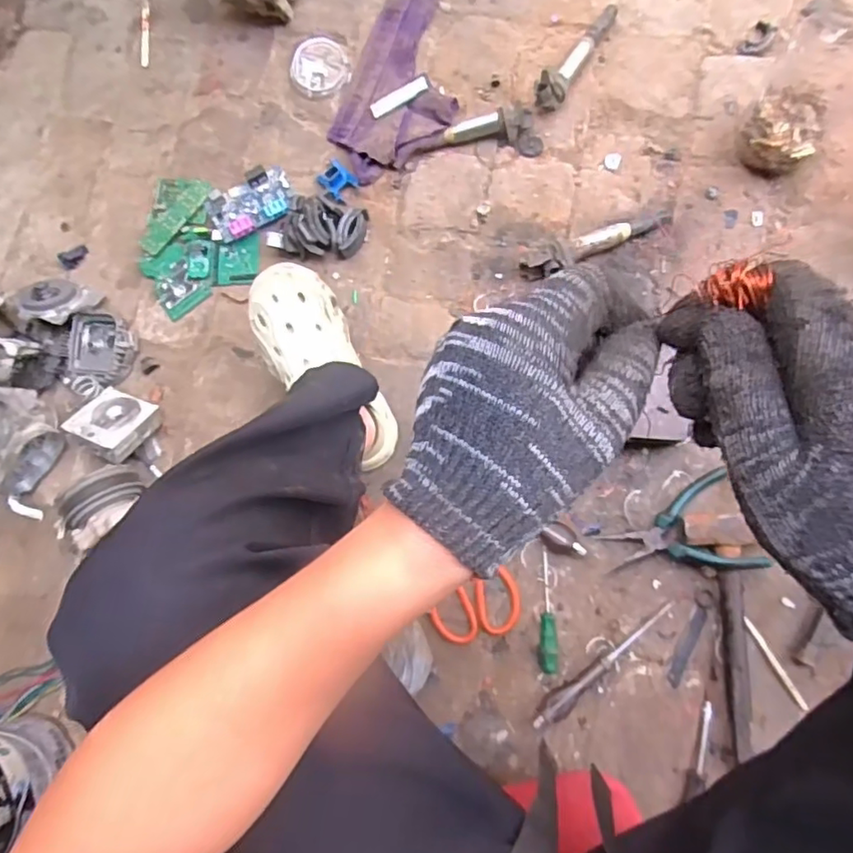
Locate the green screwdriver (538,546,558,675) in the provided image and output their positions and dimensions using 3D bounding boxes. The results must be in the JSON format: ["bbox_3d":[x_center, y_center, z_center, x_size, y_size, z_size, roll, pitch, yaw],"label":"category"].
[{"bbox_3d":[0.147,0.223,0.723,0.022,0.014,0.146,-2,83,11],"label":"green screwdriver"}]

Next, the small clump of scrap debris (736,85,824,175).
[{"bbox_3d":[0.414,-0.345,0.696,0.088,0.074,0.077,34,91,10],"label":"small clump of scrap debris"}]

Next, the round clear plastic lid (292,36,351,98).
[{"bbox_3d":[-0.150,-0.506,0.837,0.080,0.005,0.086,-1,83,11],"label":"round clear plastic lid"}]

